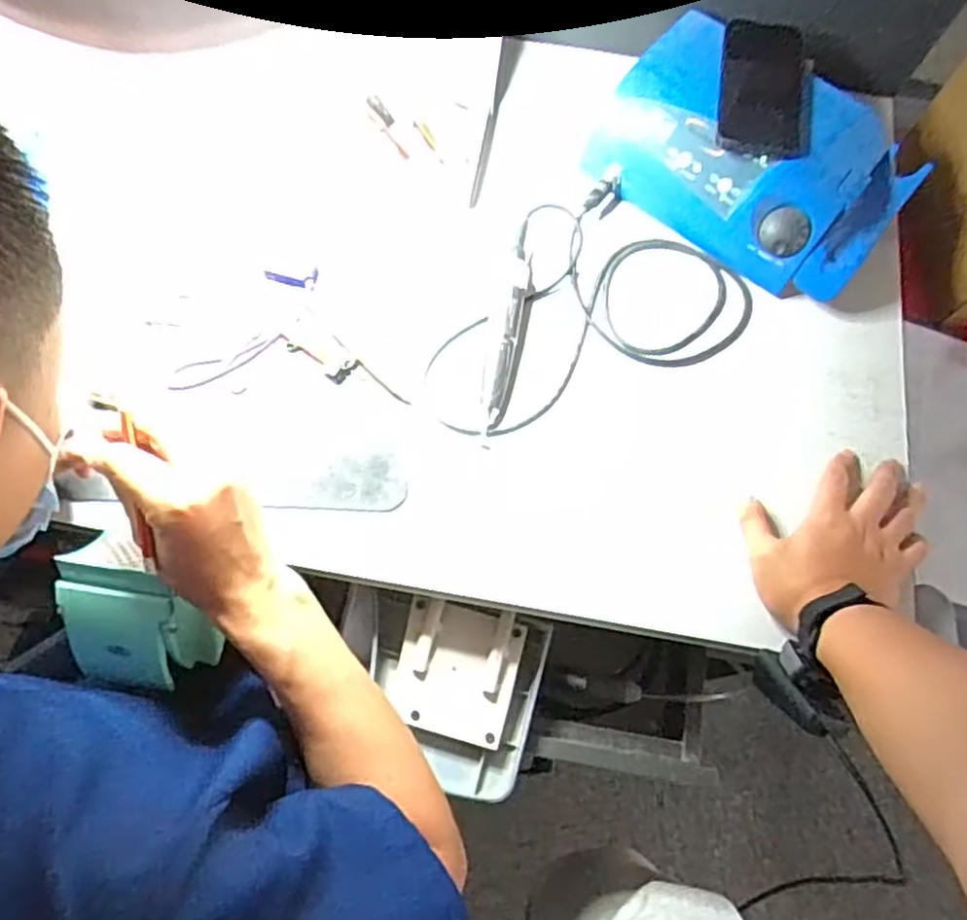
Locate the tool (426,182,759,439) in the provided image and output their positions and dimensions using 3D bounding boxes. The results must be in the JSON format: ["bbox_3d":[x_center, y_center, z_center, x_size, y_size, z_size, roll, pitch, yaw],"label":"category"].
[{"bbox_3d":[0.083,-0.143,0.628,0.310,0.026,0.186,-23,72,-12],"label":"tool"}]

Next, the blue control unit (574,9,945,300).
[{"bbox_3d":[0.257,-0.289,0.666,0.269,0.083,0.189,38,71,11],"label":"blue control unit"}]

